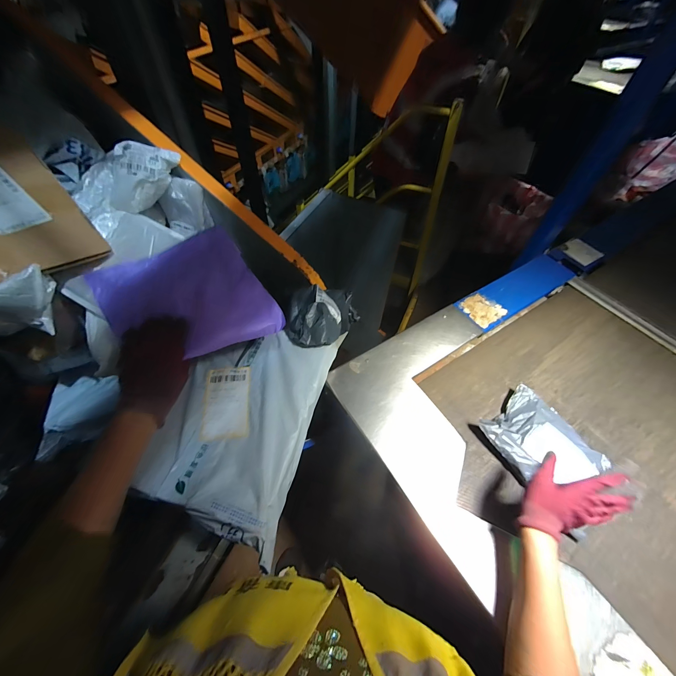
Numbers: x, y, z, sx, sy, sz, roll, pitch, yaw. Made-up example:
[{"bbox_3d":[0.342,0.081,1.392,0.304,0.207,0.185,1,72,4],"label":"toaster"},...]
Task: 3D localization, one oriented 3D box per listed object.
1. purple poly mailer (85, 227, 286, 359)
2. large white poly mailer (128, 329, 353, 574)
[{"bbox_3d":[-0.254,-0.067,0.503,0.234,0.058,0.239,-31,61,-20],"label":"purple poly mailer"},{"bbox_3d":[-0.156,0.133,0.505,0.220,0.053,0.336,13,56,8],"label":"large white poly mailer"}]

